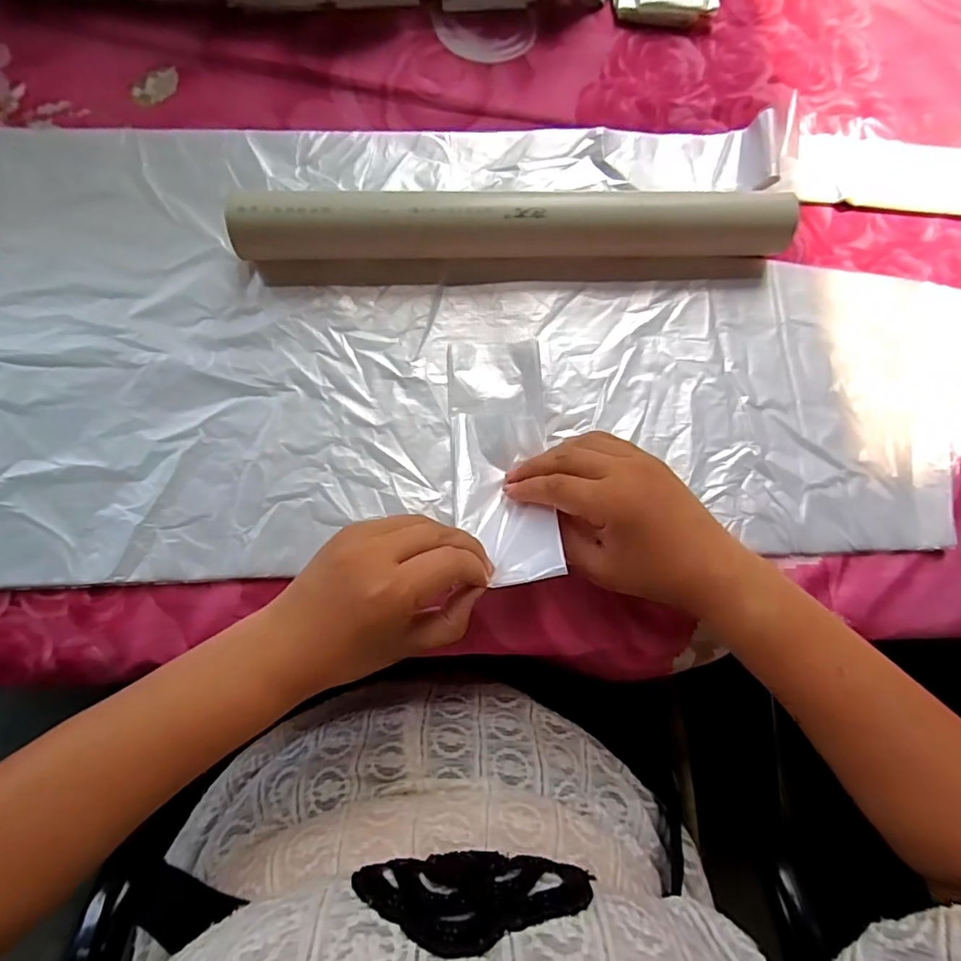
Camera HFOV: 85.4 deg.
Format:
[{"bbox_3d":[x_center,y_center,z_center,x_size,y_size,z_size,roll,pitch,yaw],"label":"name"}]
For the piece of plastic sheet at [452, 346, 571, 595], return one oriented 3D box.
[{"bbox_3d":[0.014,-0.014,0.320,0.060,0.032,0.161,-4,64,-3],"label":"piece of plastic sheet"}]

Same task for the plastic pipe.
[{"bbox_3d":[0.025,-0.160,0.334,0.352,0.045,0.042,-3,82,-3],"label":"plastic pipe"}]

